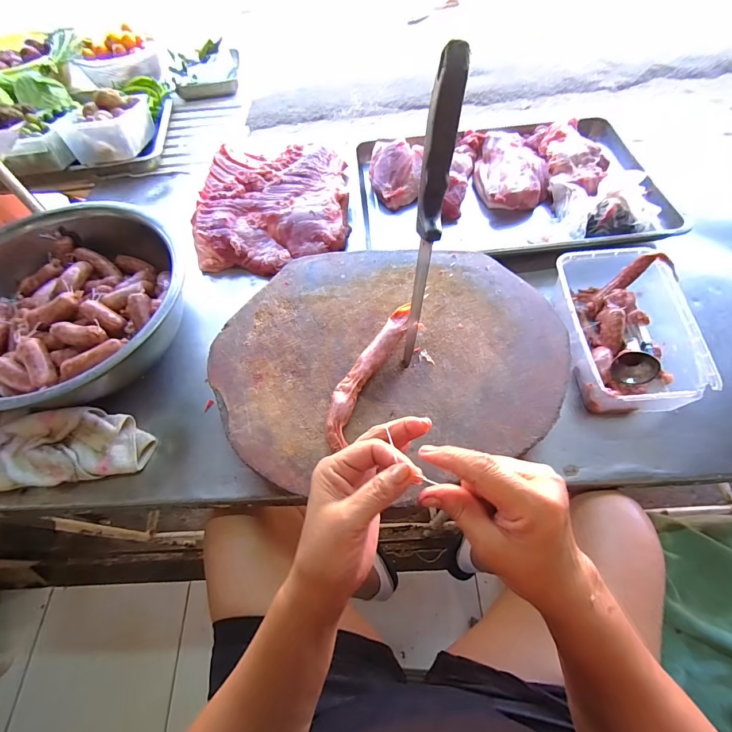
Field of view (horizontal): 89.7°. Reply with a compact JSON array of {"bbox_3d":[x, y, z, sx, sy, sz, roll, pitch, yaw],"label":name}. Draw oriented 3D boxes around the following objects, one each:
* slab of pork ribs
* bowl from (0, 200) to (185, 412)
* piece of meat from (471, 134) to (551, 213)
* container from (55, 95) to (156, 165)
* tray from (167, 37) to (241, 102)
[{"bbox_3d":[-0.187,-0.328,0.749,0.292,0.056,0.303,-4,61,0],"label":"slab of pork ribs"},{"bbox_3d":[-0.474,-0.097,0.566,0.387,0.111,0.359,-1,61,2],"label":"bowl"},{"bbox_3d":[0.301,-0.413,0.766,0.137,0.055,0.205,2,62,3],"label":"piece of meat"},{"bbox_3d":[-0.604,-0.584,0.879,0.131,0.082,0.237,-2,61,1],"label":"container"},{"bbox_3d":[-0.473,-0.869,1.088,0.187,0.063,0.201,-6,61,-1],"label":"tray"}]

